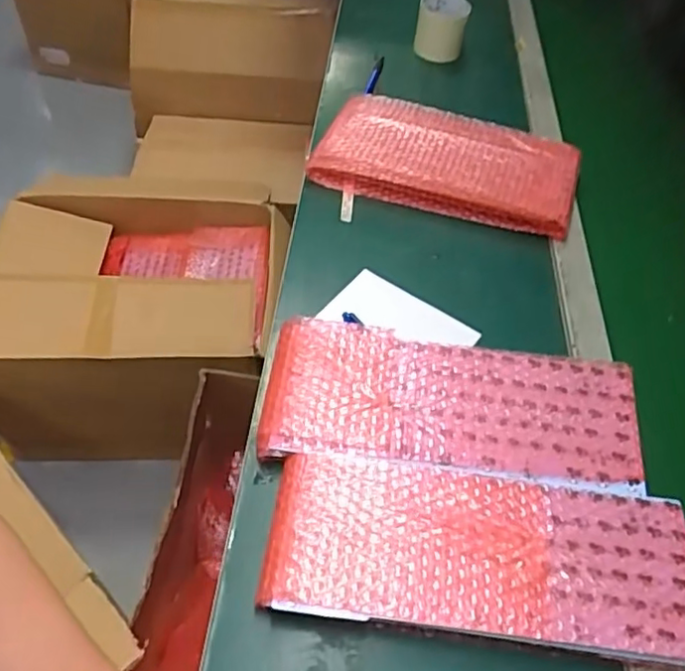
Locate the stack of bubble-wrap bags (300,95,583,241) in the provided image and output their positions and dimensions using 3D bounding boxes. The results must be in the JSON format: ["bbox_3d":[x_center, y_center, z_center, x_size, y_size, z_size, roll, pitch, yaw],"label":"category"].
[{"bbox_3d":[0.135,-0.222,0.803,0.317,0.038,0.169,16,51,8],"label":"stack of bubble-wrap bags"}]

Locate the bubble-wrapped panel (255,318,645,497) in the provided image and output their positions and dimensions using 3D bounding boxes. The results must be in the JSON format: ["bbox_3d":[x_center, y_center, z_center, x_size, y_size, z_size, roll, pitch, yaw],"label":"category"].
[{"bbox_3d":[0.095,0.059,0.550,0.319,0.028,0.123,8,50,2],"label":"bubble-wrapped panel"}]

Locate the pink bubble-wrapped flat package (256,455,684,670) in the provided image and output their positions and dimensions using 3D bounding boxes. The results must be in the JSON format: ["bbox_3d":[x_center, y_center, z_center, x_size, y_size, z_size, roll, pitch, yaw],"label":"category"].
[{"bbox_3d":[0.106,0.162,0.478,0.318,0.022,0.123,8,50,1],"label":"pink bubble-wrapped flat package"}]

